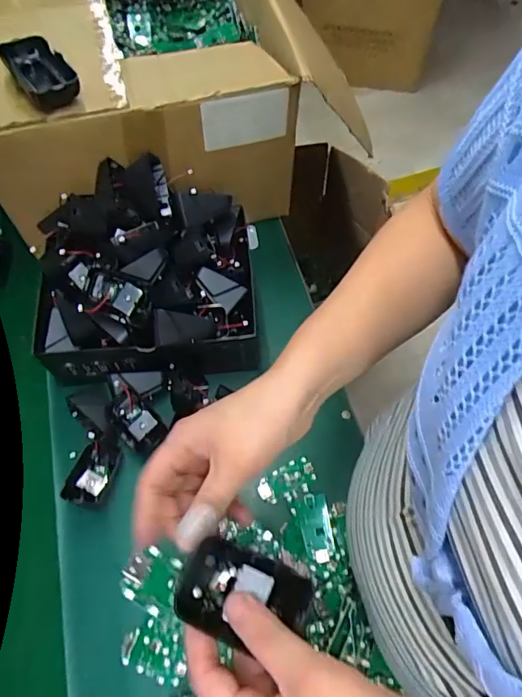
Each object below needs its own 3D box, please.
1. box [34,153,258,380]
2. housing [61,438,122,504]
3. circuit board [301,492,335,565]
[{"bbox_3d":[-0.134,-0.083,0.542,0.240,0.140,0.212,-2,63,-1],"label":"box"},{"bbox_3d":[-0.179,0.131,0.502,0.041,0.027,0.068,13,64,7],"label":"housing"},{"bbox_3d":[0.057,0.185,0.486,0.030,0.008,0.066,-8,63,-3],"label":"circuit board"}]

